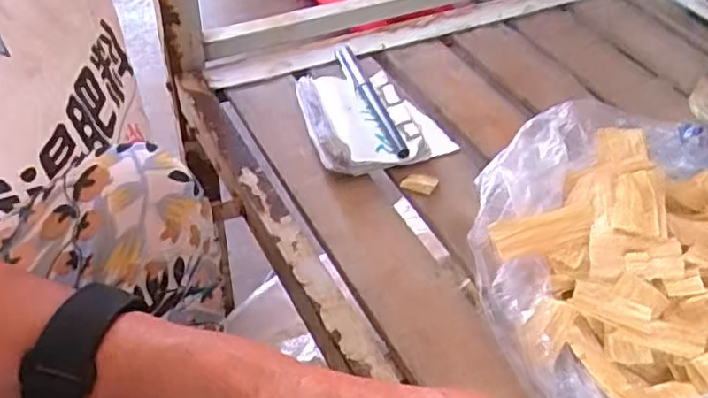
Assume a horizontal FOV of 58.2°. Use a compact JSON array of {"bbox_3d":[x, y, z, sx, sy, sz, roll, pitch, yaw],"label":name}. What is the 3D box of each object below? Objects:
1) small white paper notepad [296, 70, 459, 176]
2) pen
[{"bbox_3d":[0.013,-0.066,0.491,0.101,0.025,0.111,-12,49,-15],"label":"small white paper notepad"},{"bbox_3d":[0.013,-0.080,0.508,0.015,0.011,0.149,-12,49,-14],"label":"pen"}]

